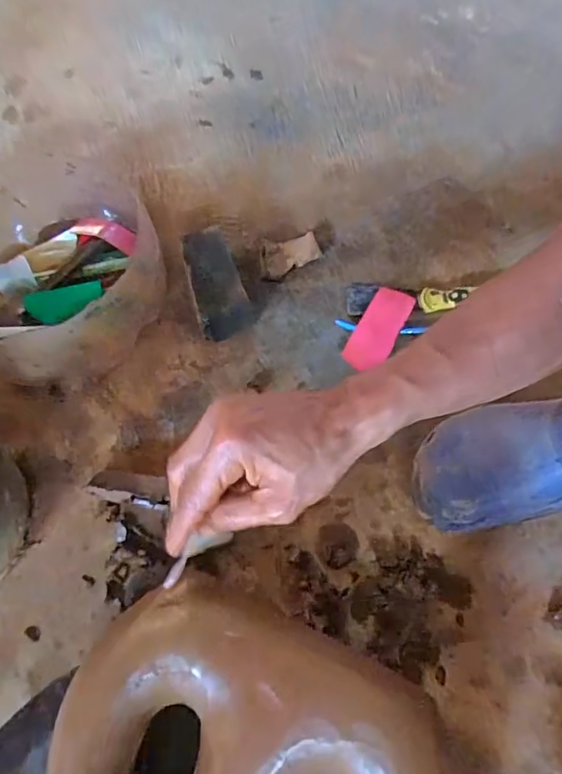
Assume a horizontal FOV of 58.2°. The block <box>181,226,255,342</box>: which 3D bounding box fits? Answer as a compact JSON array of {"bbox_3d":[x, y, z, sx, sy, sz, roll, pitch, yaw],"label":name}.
[{"bbox_3d":[-0.076,-0.120,0.583,0.059,0.016,0.129,-17,84,-19],"label":"block"}]

